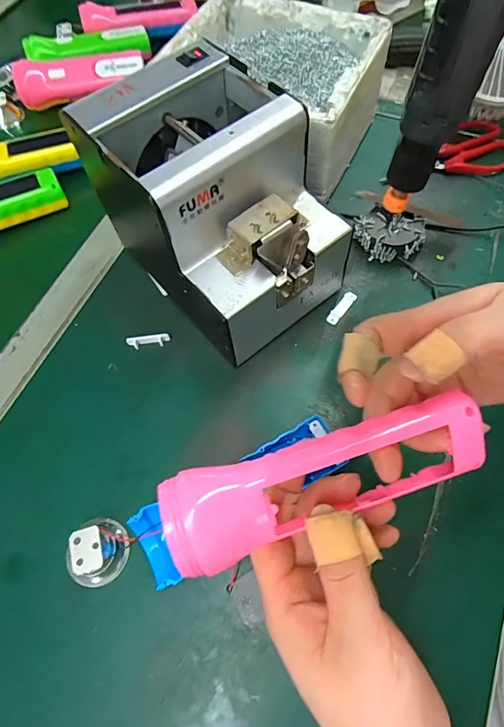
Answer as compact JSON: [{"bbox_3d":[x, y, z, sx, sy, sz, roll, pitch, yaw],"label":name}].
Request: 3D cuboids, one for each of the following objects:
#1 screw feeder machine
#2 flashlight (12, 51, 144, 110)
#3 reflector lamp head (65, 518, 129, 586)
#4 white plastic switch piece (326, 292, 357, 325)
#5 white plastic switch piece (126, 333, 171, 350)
[{"bbox_3d":[-0.023,-0.118,0.332,0.121,0.147,0.166,-39,69,-14],"label":"screw feeder machine"},{"bbox_3d":[-0.210,-0.351,0.514,0.151,0.036,0.035,-11,65,-2],"label":"flashlight"},{"bbox_3d":[-0.103,0.127,0.286,0.038,0.025,0.043,-6,65,1],"label":"reflector lamp head"},{"bbox_3d":[0.080,-0.050,0.375,0.010,0.004,0.036,35,72,18],"label":"white plastic switch piece"},{"bbox_3d":[-0.091,-0.020,0.367,0.038,0.009,0.009,-8,65,0],"label":"white plastic switch piece"}]

